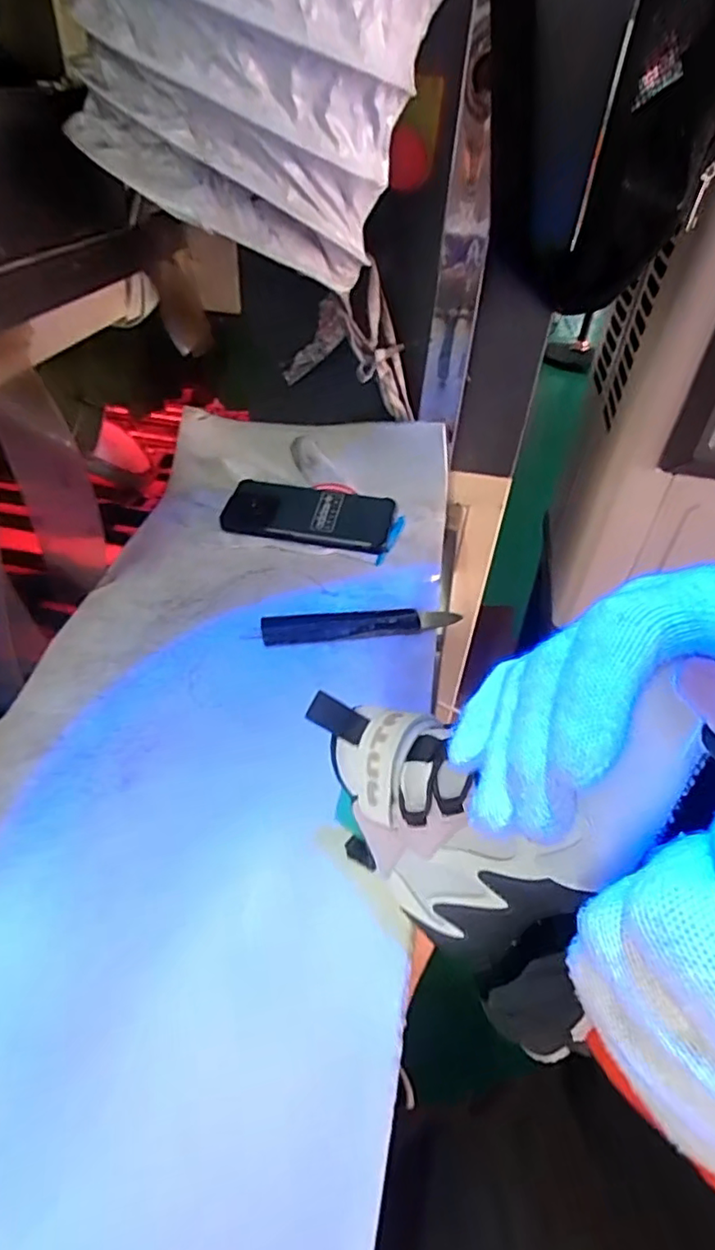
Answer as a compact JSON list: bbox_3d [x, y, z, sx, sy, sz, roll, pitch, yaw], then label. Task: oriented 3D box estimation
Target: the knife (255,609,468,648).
[{"bbox_3d":[0.005,0.001,0.505,0.164,0.016,0.022,-4,43,-11],"label":"knife"}]

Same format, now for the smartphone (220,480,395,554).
[{"bbox_3d":[-0.048,-0.111,0.612,0.164,0.016,0.086,9,49,4],"label":"smartphone"}]

